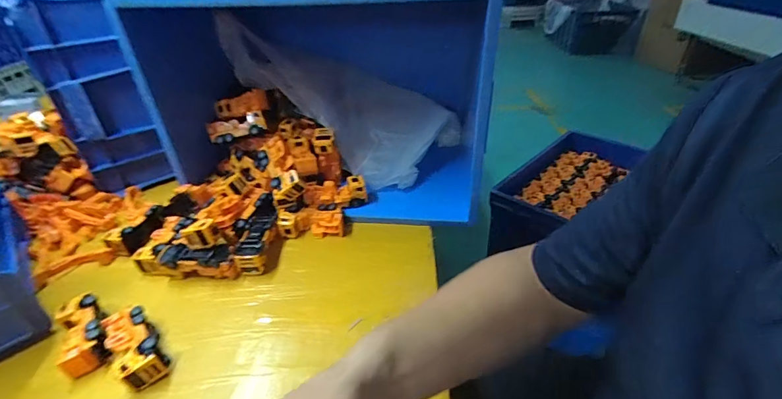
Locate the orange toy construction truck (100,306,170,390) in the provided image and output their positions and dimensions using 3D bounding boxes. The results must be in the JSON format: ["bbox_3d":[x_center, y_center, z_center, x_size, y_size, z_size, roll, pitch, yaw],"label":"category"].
[{"bbox_3d":[-0.297,0.171,0.443,0.047,0.038,0.104,-26,41,-31],"label":"orange toy construction truck"}]

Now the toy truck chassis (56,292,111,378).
[{"bbox_3d":[-0.370,0.160,0.463,0.048,0.039,0.106,-24,40,-29],"label":"toy truck chassis"}]

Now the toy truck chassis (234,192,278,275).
[{"bbox_3d":[-0.207,0.052,0.598,0.049,0.046,0.147,-3,34,-2],"label":"toy truck chassis"}]

